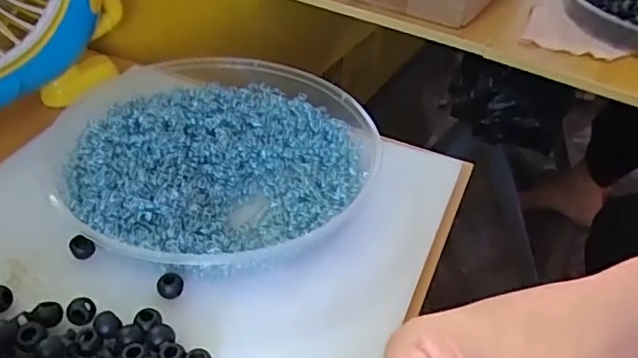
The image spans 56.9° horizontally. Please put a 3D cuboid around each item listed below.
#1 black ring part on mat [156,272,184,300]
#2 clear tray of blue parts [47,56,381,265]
[{"bbox_3d":[-0.093,0.066,0.367,0.016,0.008,0.015,-5,42,-11],"label":"black ring part on mat"},{"bbox_3d":[-0.086,-0.030,0.452,0.228,0.033,0.241,-29,52,-32],"label":"clear tray of blue parts"}]

